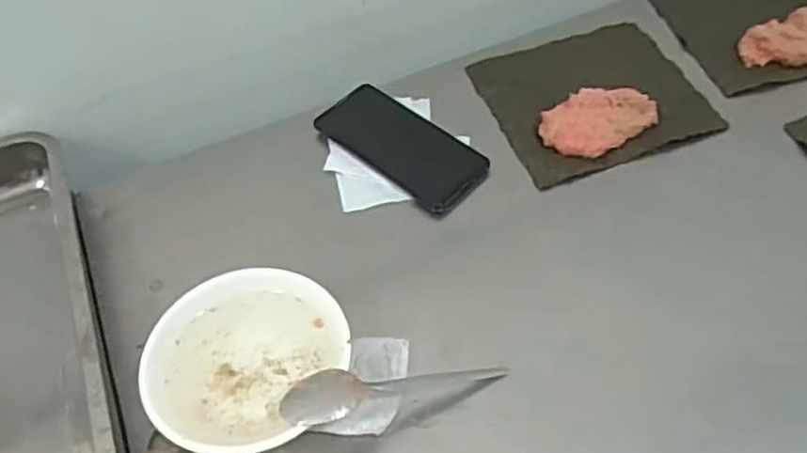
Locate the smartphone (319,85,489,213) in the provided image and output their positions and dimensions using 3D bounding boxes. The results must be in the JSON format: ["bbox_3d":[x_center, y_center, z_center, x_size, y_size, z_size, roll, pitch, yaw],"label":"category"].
[{"bbox_3d":[-0.003,-0.077,0.671,0.162,0.013,0.075,36,63,28],"label":"smartphone"}]

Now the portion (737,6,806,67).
[{"bbox_3d":[0.390,-0.188,0.711,0.104,0.032,0.055,-15,52,-6],"label":"portion"}]

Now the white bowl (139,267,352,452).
[{"bbox_3d":[-0.112,0.099,0.526,0.132,0.047,0.144,-2,52,3],"label":"white bowl"}]

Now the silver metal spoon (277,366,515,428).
[{"bbox_3d":[-0.005,0.116,0.512,0.164,0.036,0.034,1,46,-32],"label":"silver metal spoon"}]

